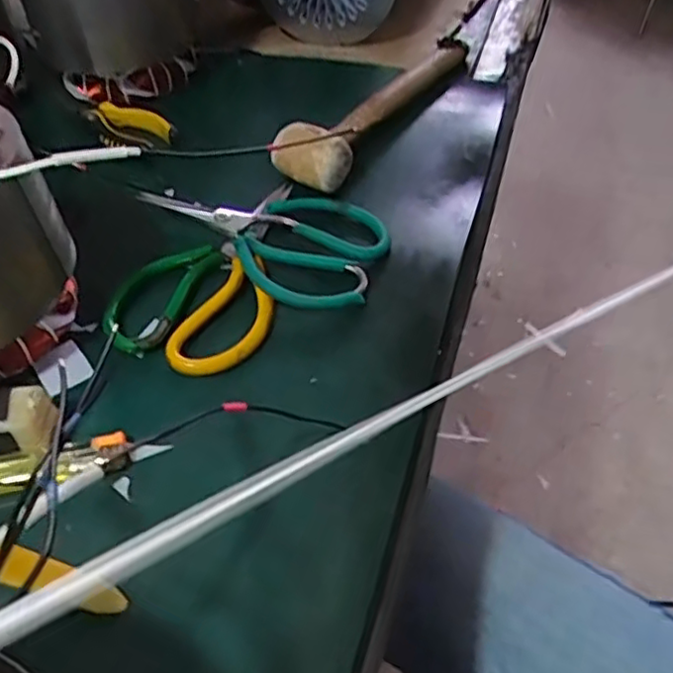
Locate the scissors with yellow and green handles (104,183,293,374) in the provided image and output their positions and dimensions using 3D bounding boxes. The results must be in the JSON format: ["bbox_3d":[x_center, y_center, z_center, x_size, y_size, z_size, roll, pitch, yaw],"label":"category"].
[{"bbox_3d":[-0.080,-0.055,0.477,0.105,0.016,0.187,14,51,12],"label":"scissors with yellow and green handles"}]

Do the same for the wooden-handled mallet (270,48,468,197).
[{"bbox_3d":[0.036,-0.213,0.593,0.067,0.039,0.262,23,53,18],"label":"wooden-handled mallet"}]

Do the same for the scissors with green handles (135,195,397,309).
[{"bbox_3d":[-0.056,-0.076,0.491,0.182,0.019,0.110,16,51,13],"label":"scissors with green handles"}]

